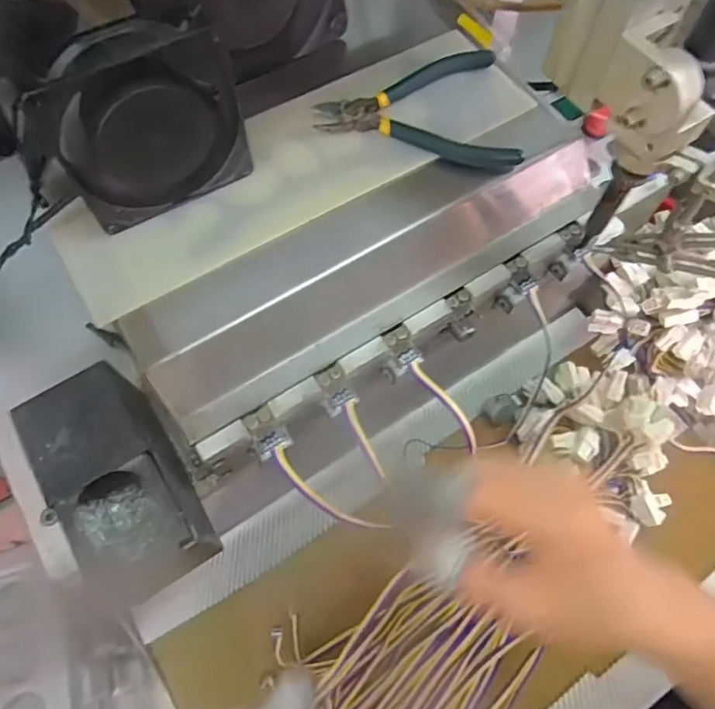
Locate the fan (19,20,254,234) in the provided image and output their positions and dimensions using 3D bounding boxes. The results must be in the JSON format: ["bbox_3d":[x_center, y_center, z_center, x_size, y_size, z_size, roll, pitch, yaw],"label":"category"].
[{"bbox_3d":[-0.108,-0.112,0.279,0.102,0.090,0.028,-31,70,-13],"label":"fan"}]

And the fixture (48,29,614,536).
[{"bbox_3d":[0.001,-0.066,0.340,0.299,0.071,0.189,-32,70,-14],"label":"fixture"}]

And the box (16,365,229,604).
[{"bbox_3d":[-0.127,0.069,0.299,0.066,0.061,0.111,-27,69,-12],"label":"box"}]

